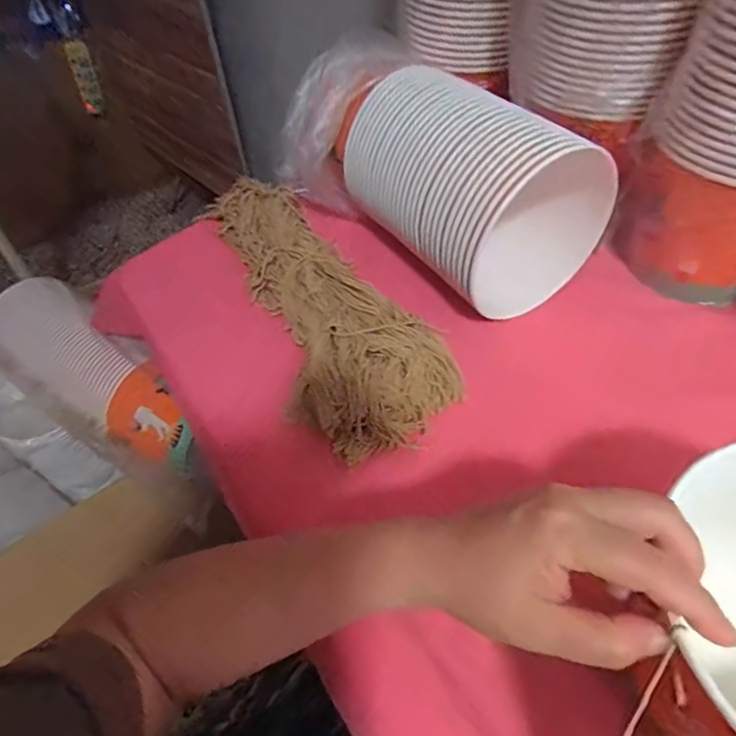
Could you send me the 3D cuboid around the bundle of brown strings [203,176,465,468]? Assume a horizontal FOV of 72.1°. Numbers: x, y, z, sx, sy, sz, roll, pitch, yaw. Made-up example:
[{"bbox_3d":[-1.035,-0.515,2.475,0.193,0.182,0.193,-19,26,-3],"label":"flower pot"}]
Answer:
[{"bbox_3d":[-0.069,-0.079,0.511,0.135,0.058,0.404,-27,53,-18],"label":"bundle of brown strings"}]

